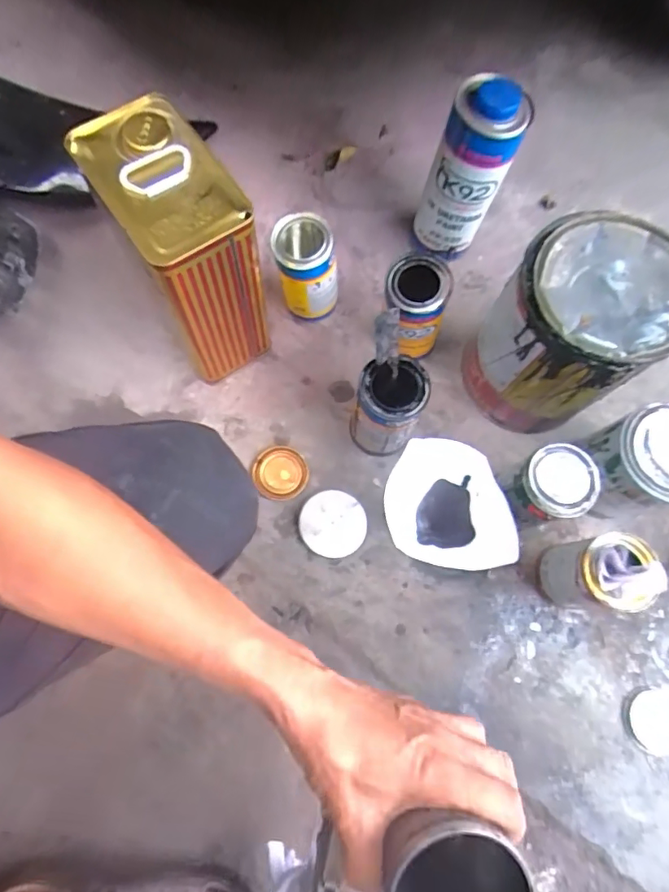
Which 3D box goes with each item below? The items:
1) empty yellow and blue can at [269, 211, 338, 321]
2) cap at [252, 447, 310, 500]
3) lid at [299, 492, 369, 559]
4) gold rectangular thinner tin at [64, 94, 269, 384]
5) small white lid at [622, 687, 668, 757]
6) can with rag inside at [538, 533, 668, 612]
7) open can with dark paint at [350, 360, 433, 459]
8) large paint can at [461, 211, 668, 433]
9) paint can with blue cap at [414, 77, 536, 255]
[{"bbox_3d":[-0.038,-0.217,0.649,0.069,0.146,0.071,0,75,-2],"label":"empty yellow and blue can"},{"bbox_3d":[-0.066,0.034,0.639,0.066,0.012,0.064,0,75,-2],"label":"cap"},{"bbox_3d":[-0.002,0.093,0.618,0.077,0.015,0.075,0,75,-2],"label":"lid"},{"bbox_3d":[-0.156,-0.200,0.576,0.105,0.253,0.168,-31,78,-10],"label":"gold rectangular thinner tin"},{"bbox_3d":[0.353,0.302,0.574,0.063,0.016,0.066,0,75,-2],"label":"small white lid"},{"bbox_3d":[0.269,0.137,0.553,0.070,0.148,0.070,0,75,-2],"label":"can with rag inside"},{"bbox_3d":[0.058,-0.039,0.596,0.071,0.138,0.070,0,75,-2],"label":"open can with dark paint"},{"bbox_3d":[0.250,-0.120,0.580,0.161,0.227,0.149,0,75,-2],"label":"large paint can"},{"bbox_3d":[0.157,-0.318,0.636,0.081,0.219,0.089,0,75,-2],"label":"paint can with blue cap"}]

